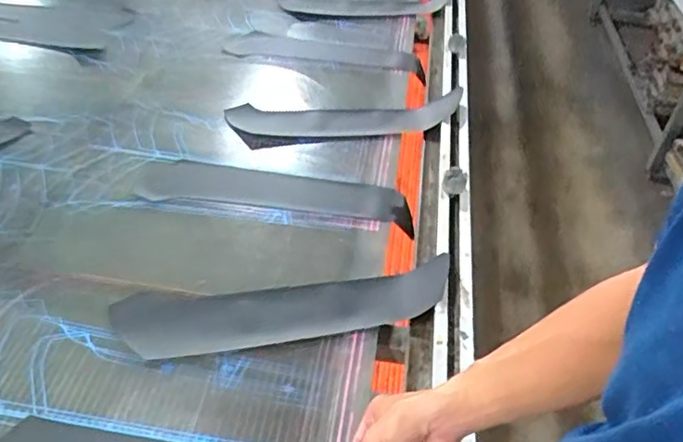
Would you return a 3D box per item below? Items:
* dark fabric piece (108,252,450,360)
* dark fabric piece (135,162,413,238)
[{"bbox_3d":[-0.075,0.108,0.805,0.444,0.049,0.114,-4,43,-10],"label":"dark fabric piece"},{"bbox_3d":[-0.106,-0.051,1.000,0.437,0.024,0.107,6,35,9],"label":"dark fabric piece"}]

